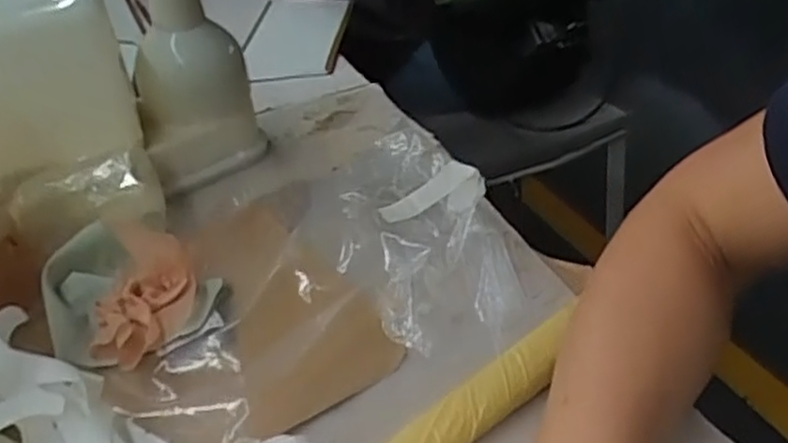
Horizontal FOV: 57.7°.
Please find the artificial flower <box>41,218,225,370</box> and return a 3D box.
[{"bbox_3d":[-0.162,0.040,0.437,0.100,0.037,0.116,-21,36,-21],"label":"artificial flower"}]

